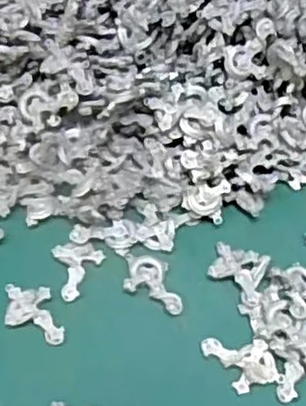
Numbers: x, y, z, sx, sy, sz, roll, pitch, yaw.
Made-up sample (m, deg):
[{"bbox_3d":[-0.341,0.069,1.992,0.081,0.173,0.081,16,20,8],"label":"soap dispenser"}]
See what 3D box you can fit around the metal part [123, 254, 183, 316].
[{"bbox_3d":[0.000,0.050,0.452,0.049,0.005,0.029,23,61,19],"label":"metal part"}]

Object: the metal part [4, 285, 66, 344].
[{"bbox_3d":[-0.075,0.071,0.447,0.036,0.005,0.041,-7,56,0],"label":"metal part"}]

